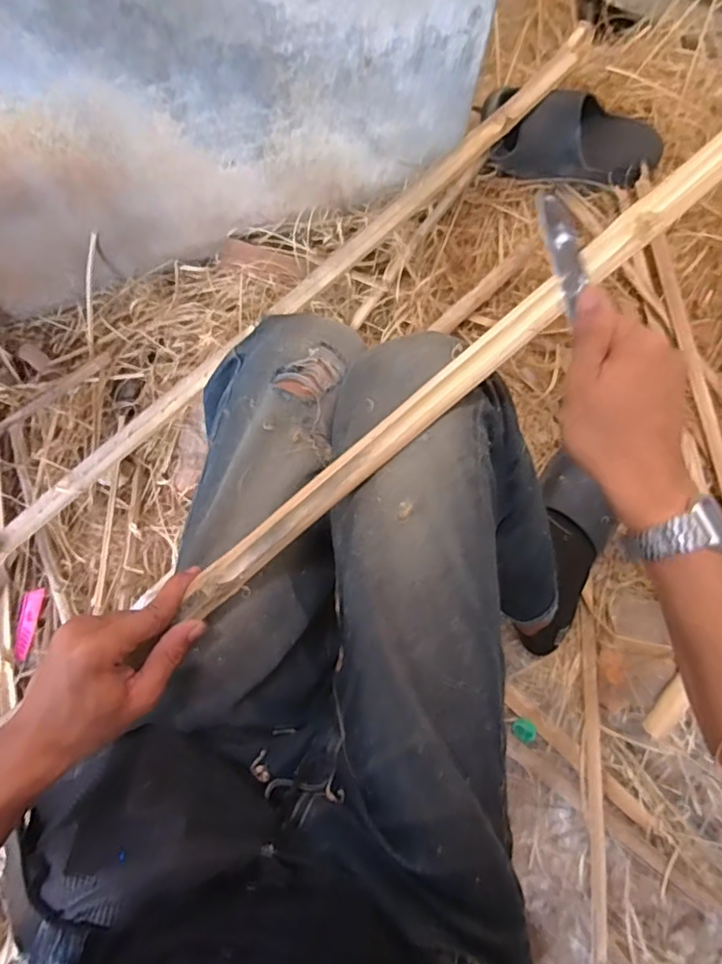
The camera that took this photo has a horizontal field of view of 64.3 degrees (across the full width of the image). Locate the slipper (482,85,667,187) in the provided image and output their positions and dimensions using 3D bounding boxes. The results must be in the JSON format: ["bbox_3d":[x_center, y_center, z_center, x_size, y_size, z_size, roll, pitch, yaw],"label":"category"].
[{"bbox_3d":[0.311,-0.517,0.863,0.260,0.085,0.092,10,80,1],"label":"slipper"}]

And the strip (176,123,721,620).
[{"bbox_3d":[0.133,-0.127,0.386,0.659,0.015,0.028,-40,82,4],"label":"strip"}]

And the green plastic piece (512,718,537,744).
[{"bbox_3d":[0.224,0.340,0.785,0.033,0.011,0.029,40,81,6],"label":"green plastic piece"}]

